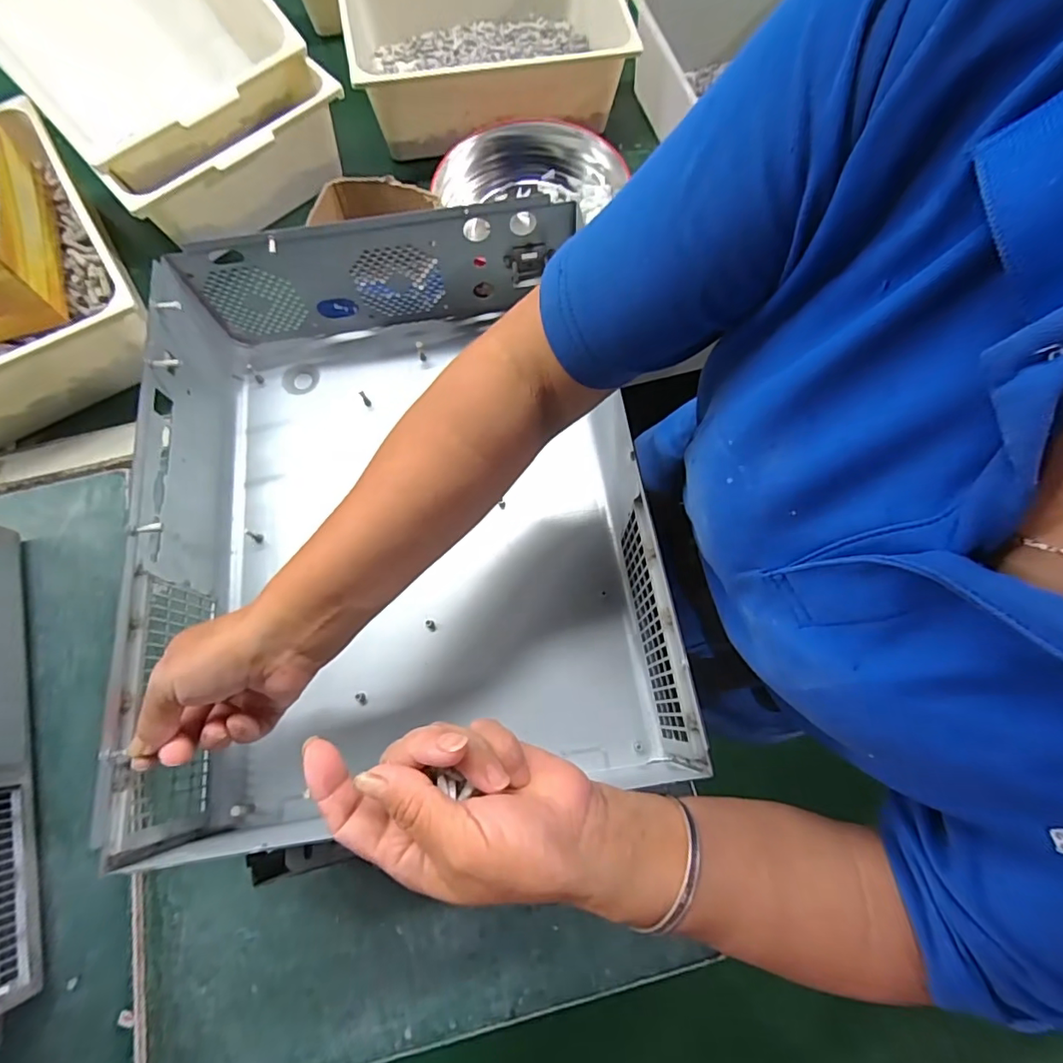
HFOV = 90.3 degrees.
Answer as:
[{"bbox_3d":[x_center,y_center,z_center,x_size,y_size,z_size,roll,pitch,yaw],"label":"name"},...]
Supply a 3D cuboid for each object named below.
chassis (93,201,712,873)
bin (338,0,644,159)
[{"bbox_3d":[-0.098,-0.023,0.395,0.322,0.117,0.419,-9,73,-2],"label":"chassis"},{"bbox_3d":[-0.051,-0.676,0.736,0.382,0.117,0.301,-12,73,-4],"label":"bin"}]

